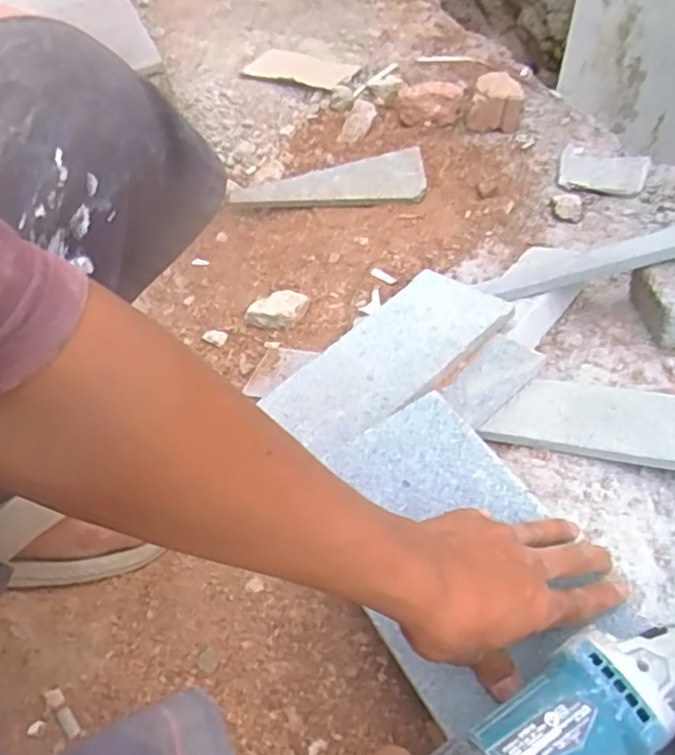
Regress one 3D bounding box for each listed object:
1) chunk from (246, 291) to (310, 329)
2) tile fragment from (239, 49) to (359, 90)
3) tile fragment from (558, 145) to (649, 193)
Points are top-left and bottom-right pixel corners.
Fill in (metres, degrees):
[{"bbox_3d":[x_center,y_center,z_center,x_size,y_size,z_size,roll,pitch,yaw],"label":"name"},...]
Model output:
[{"bbox_3d":[-0.075,-0.083,0.809,0.079,0.025,0.048,-16,53,-4],"label":"chunk"},{"bbox_3d":[-0.081,-0.591,1.233,0.238,0.019,0.085,27,61,25],"label":"tile fragment"},{"bbox_3d":[0.381,-0.300,0.939,0.126,0.011,0.087,22,62,30],"label":"tile fragment"}]

